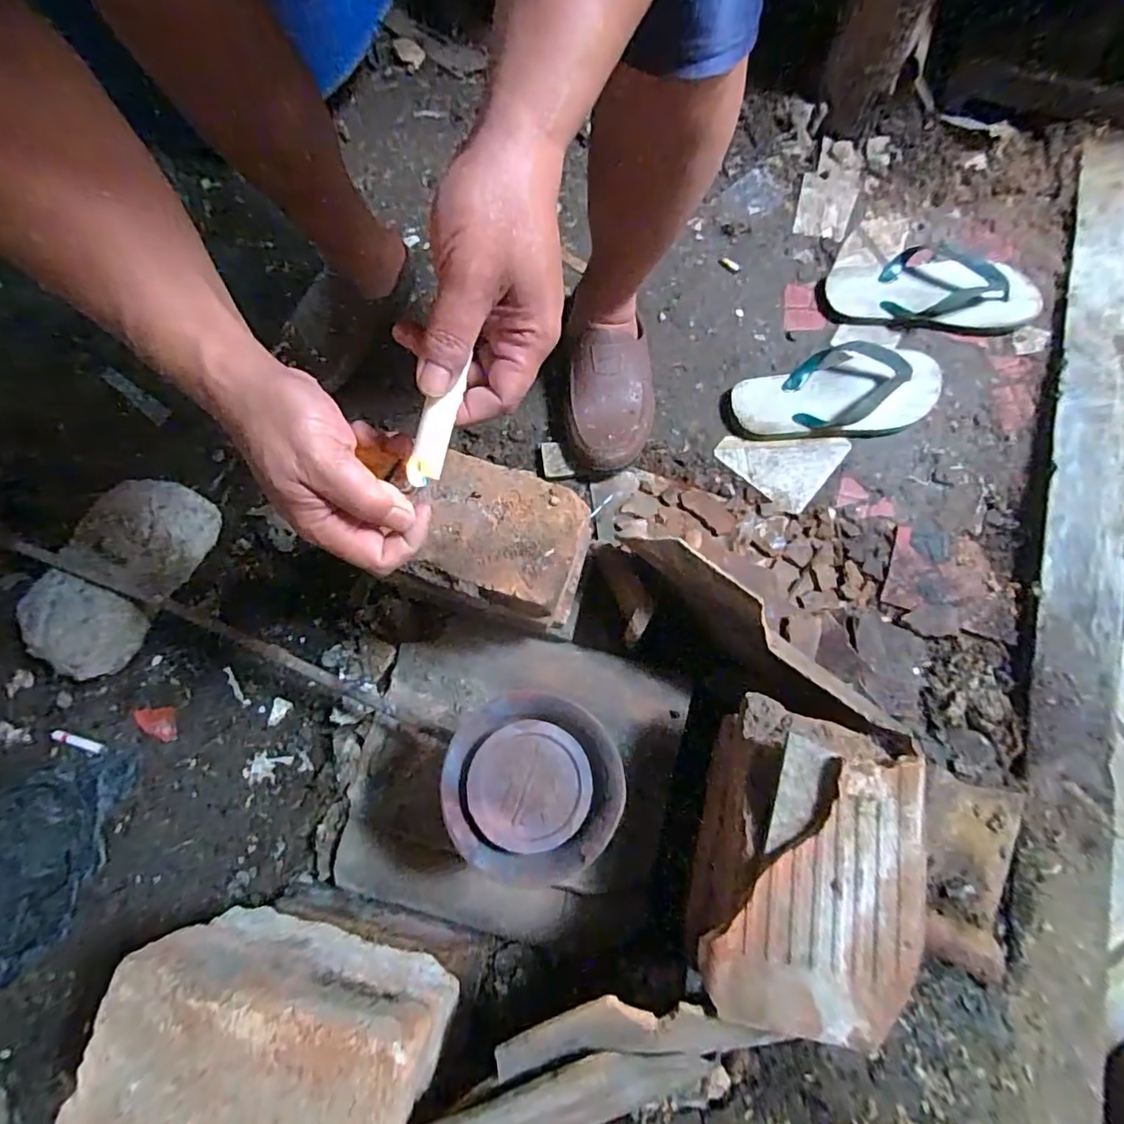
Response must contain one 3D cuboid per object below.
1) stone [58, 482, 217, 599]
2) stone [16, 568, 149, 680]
[{"bbox_3d":[-0.456,-0.027,0.635,0.120,0.074,0.112,0,73,0],"label":"stone"},{"bbox_3d":[-0.514,0.068,0.610,0.105,0.070,0.091,26,74,8],"label":"stone"}]

